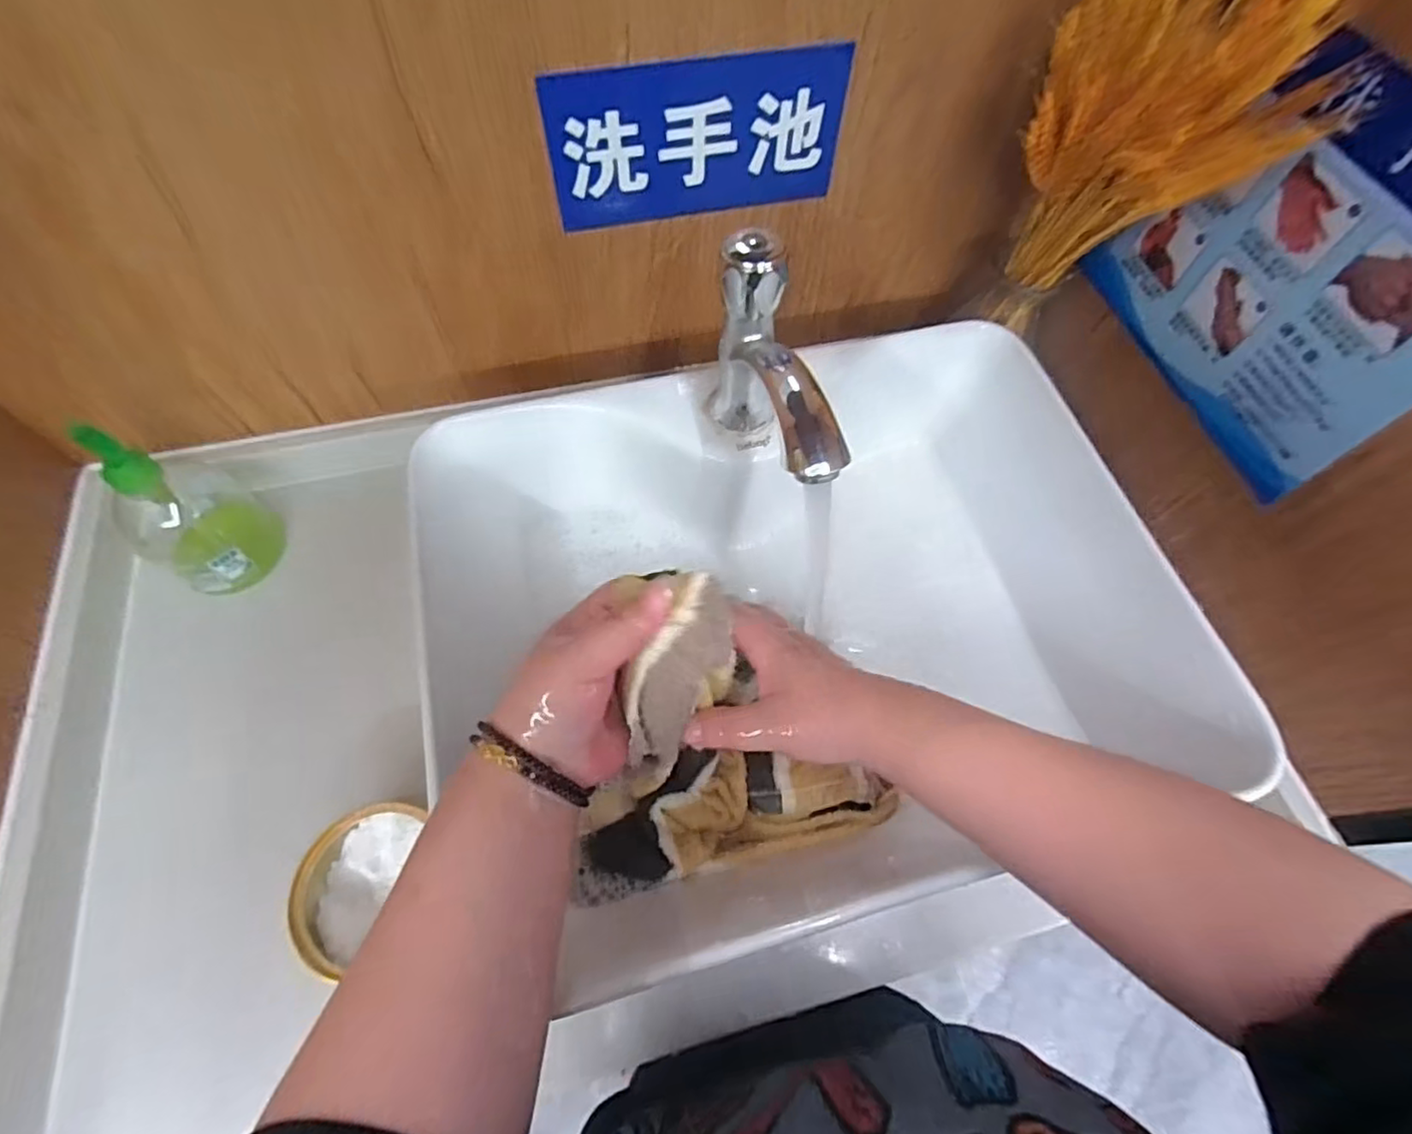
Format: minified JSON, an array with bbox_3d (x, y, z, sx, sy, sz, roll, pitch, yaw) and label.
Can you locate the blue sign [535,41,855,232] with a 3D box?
[{"bbox_3d":[-0.005,-0.286,0.433,0.196,0.097,0.006,-11,64,-8],"label":"blue sign"}]

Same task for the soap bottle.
[{"bbox_3d":[-0.403,-0.049,0.490,0.080,0.151,0.086,29,65,11],"label":"soap bottle"}]

